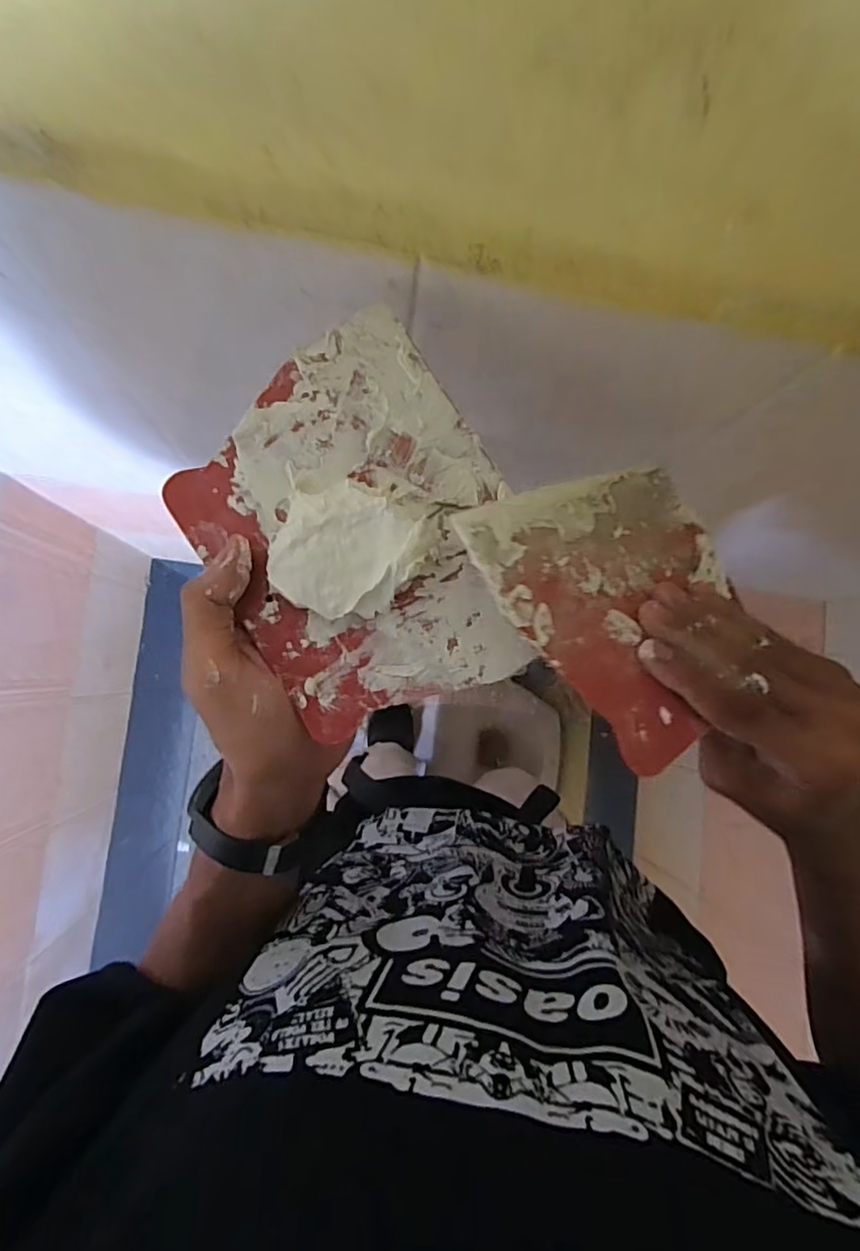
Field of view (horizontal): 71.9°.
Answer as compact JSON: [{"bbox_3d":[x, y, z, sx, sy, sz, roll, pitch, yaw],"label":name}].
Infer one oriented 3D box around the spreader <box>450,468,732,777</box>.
[{"bbox_3d":[0.100,-0.014,0.286,0.161,0.009,0.129,-24,83,-40],"label":"spreader"}]

